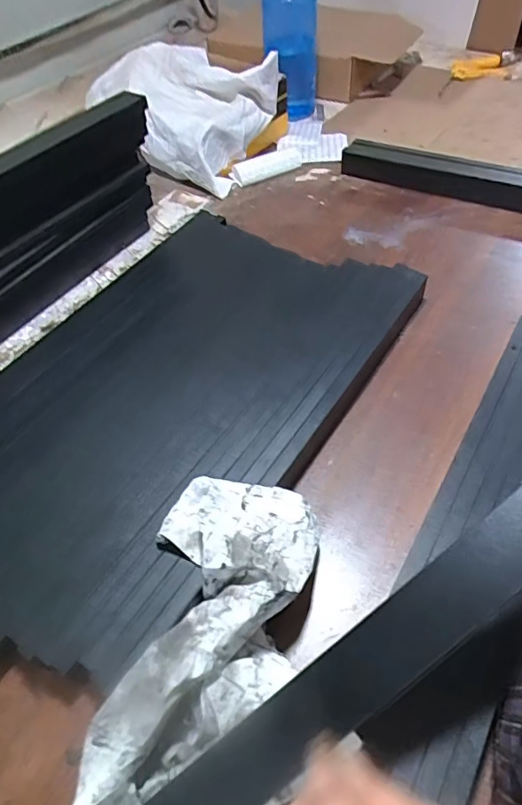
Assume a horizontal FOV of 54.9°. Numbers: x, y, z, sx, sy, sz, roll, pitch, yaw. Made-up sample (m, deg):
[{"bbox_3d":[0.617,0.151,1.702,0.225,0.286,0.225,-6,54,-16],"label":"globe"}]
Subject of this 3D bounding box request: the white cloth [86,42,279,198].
[{"bbox_3d":[-0.128,-0.541,0.931,0.327,0.138,0.251,32,60,26],"label":"white cloth"}]

